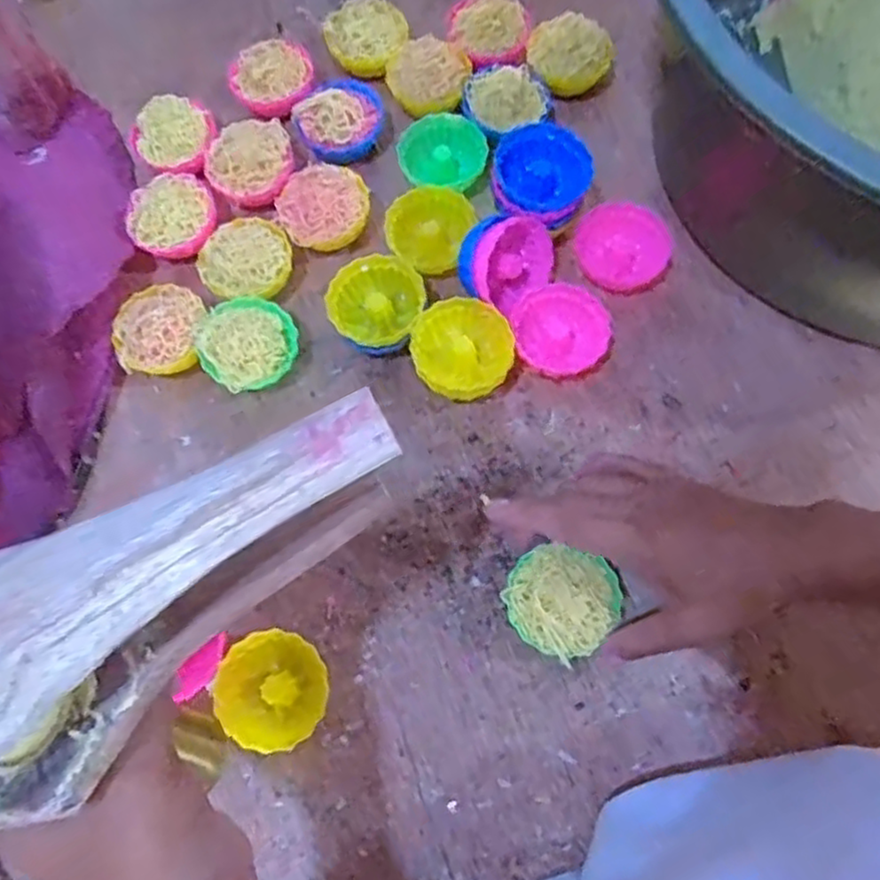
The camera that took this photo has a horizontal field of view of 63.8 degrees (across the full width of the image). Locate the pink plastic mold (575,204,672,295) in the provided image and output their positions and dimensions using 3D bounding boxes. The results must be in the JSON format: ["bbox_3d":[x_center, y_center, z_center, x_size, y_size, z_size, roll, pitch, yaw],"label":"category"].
[{"bbox_3d":[0.121,-0.129,0.471,0.061,0.015,0.061,44,85,1],"label":"pink plastic mold"}]

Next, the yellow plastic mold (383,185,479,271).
[{"bbox_3d":[-0.010,-0.143,0.478,0.055,0.026,0.055,0,89,-5],"label":"yellow plastic mold"}]

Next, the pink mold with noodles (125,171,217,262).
[{"bbox_3d":[-0.185,-0.153,0.494,0.059,0.024,0.063,-27,73,-7],"label":"pink mold with noodles"}]

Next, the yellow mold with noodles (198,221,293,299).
[{"bbox_3d":[-0.130,-0.120,0.480,0.060,0.030,0.057,-1,72,2],"label":"yellow mold with noodles"}]

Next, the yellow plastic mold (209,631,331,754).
[{"bbox_3d":[-0.093,0.139,0.397,0.059,0.023,0.058,32,76,11],"label":"yellow plastic mold"}]

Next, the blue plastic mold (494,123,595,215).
[{"bbox_3d":[0.065,-0.174,0.457,0.057,0.020,0.057,0,101,2],"label":"blue plastic mold"}]

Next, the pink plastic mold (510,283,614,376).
[{"bbox_3d":[0.079,-0.071,0.464,0.058,0.018,0.061,-42,75,-11],"label":"pink plastic mold"}]

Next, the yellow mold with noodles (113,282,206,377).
[{"bbox_3d":[-0.183,-0.072,0.468,0.057,0.032,0.058,-1,72,2],"label":"yellow mold with noodles"}]

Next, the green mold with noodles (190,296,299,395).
[{"bbox_3d":[-0.123,-0.062,0.458,0.061,0.038,0.060,-1,72,2],"label":"green mold with noodles"}]

